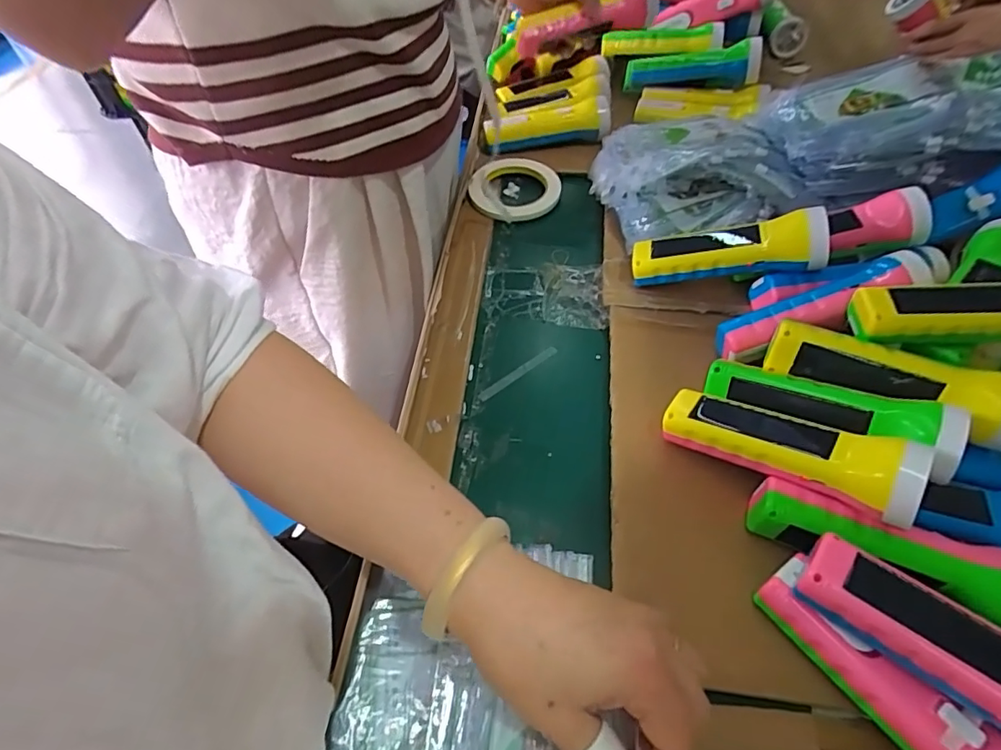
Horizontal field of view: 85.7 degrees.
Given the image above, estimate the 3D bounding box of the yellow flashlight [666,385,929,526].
[{"bbox_3d":[0.196,0.048,0.375,0.159,0.045,0.048,18,50,38],"label":"yellow flashlight"}]

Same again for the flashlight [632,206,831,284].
[{"bbox_3d":[0.204,-0.109,0.489,0.161,0.036,0.054,-4,48,25],"label":"flashlight"}]

